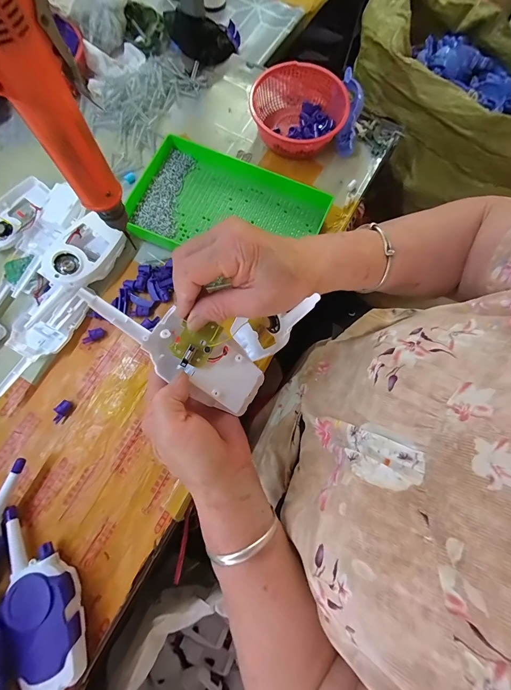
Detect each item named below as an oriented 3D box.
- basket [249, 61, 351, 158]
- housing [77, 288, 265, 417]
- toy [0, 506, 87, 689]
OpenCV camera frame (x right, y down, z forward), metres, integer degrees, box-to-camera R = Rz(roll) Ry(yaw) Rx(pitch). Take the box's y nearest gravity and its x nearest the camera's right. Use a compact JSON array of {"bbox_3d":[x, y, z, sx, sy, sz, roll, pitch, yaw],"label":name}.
[{"bbox_3d":[0.058,-0.336,0.443,0.137,0.051,0.134,0,76,-1],"label":"basket"},{"bbox_3d":[-0.060,0.003,0.256,0.161,0.022,0.058,31,77,-19],"label":"housing"},{"bbox_3d":[-0.213,0.245,0.305,0.059,0.038,0.168,-23,78,-6],"label":"toy"}]

